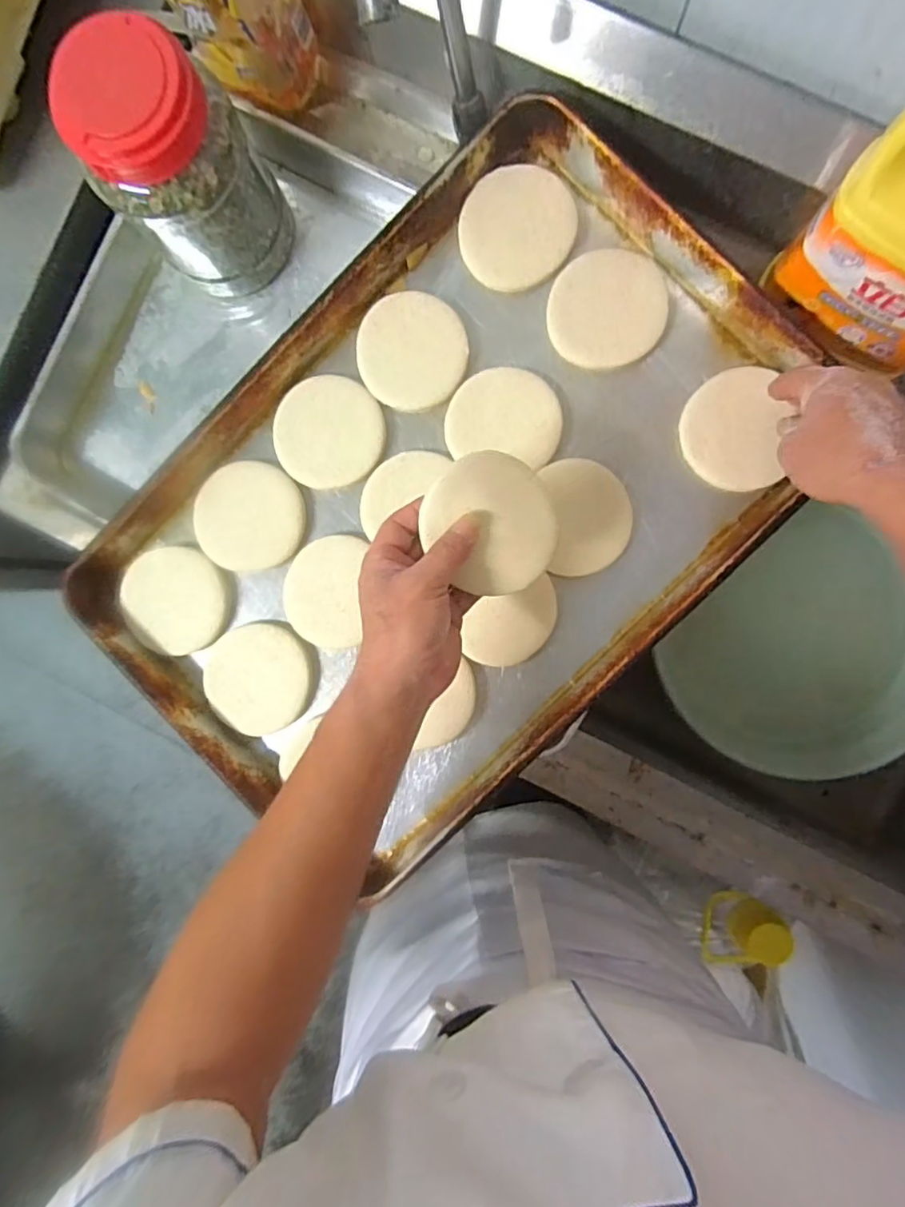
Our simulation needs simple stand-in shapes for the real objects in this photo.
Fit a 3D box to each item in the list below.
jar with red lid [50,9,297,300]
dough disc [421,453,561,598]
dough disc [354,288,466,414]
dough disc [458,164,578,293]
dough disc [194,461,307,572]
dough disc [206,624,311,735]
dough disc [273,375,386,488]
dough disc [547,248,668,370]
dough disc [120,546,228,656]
[{"bbox_3d":[-0.222,-0.356,0.493,0.124,0.170,0.107,-32,90,3],"label":"jar with red lid"},{"bbox_3d":[0.028,-0.056,0.415,0.093,0.008,0.097,0,90,-12],"label":"dough disc"},{"bbox_3d":[-0.035,-0.224,0.524,0.093,0.010,0.100,0,92,3],"label":"dough disc"},{"bbox_3d":[0.057,-0.326,0.509,0.098,0.007,0.098,0,92,3],"label":"dough disc"},{"bbox_3d":[-0.184,-0.079,0.530,0.097,0.011,0.093,0,92,3],"label":"dough disc"},{"bbox_3d":[-0.172,0.065,0.527,0.091,0.015,0.094,0,92,3],"label":"dough disc"},{"bbox_3d":[-0.110,-0.155,0.527,0.095,0.006,0.098,0,92,3],"label":"dough disc"},{"bbox_3d":[0.134,-0.255,0.510,0.096,0.011,0.096,0,92,3],"label":"dough disc"},{"bbox_3d":[-0.254,-0.004,0.540,0.090,0.009,0.100,-38,90,3],"label":"dough disc"}]

